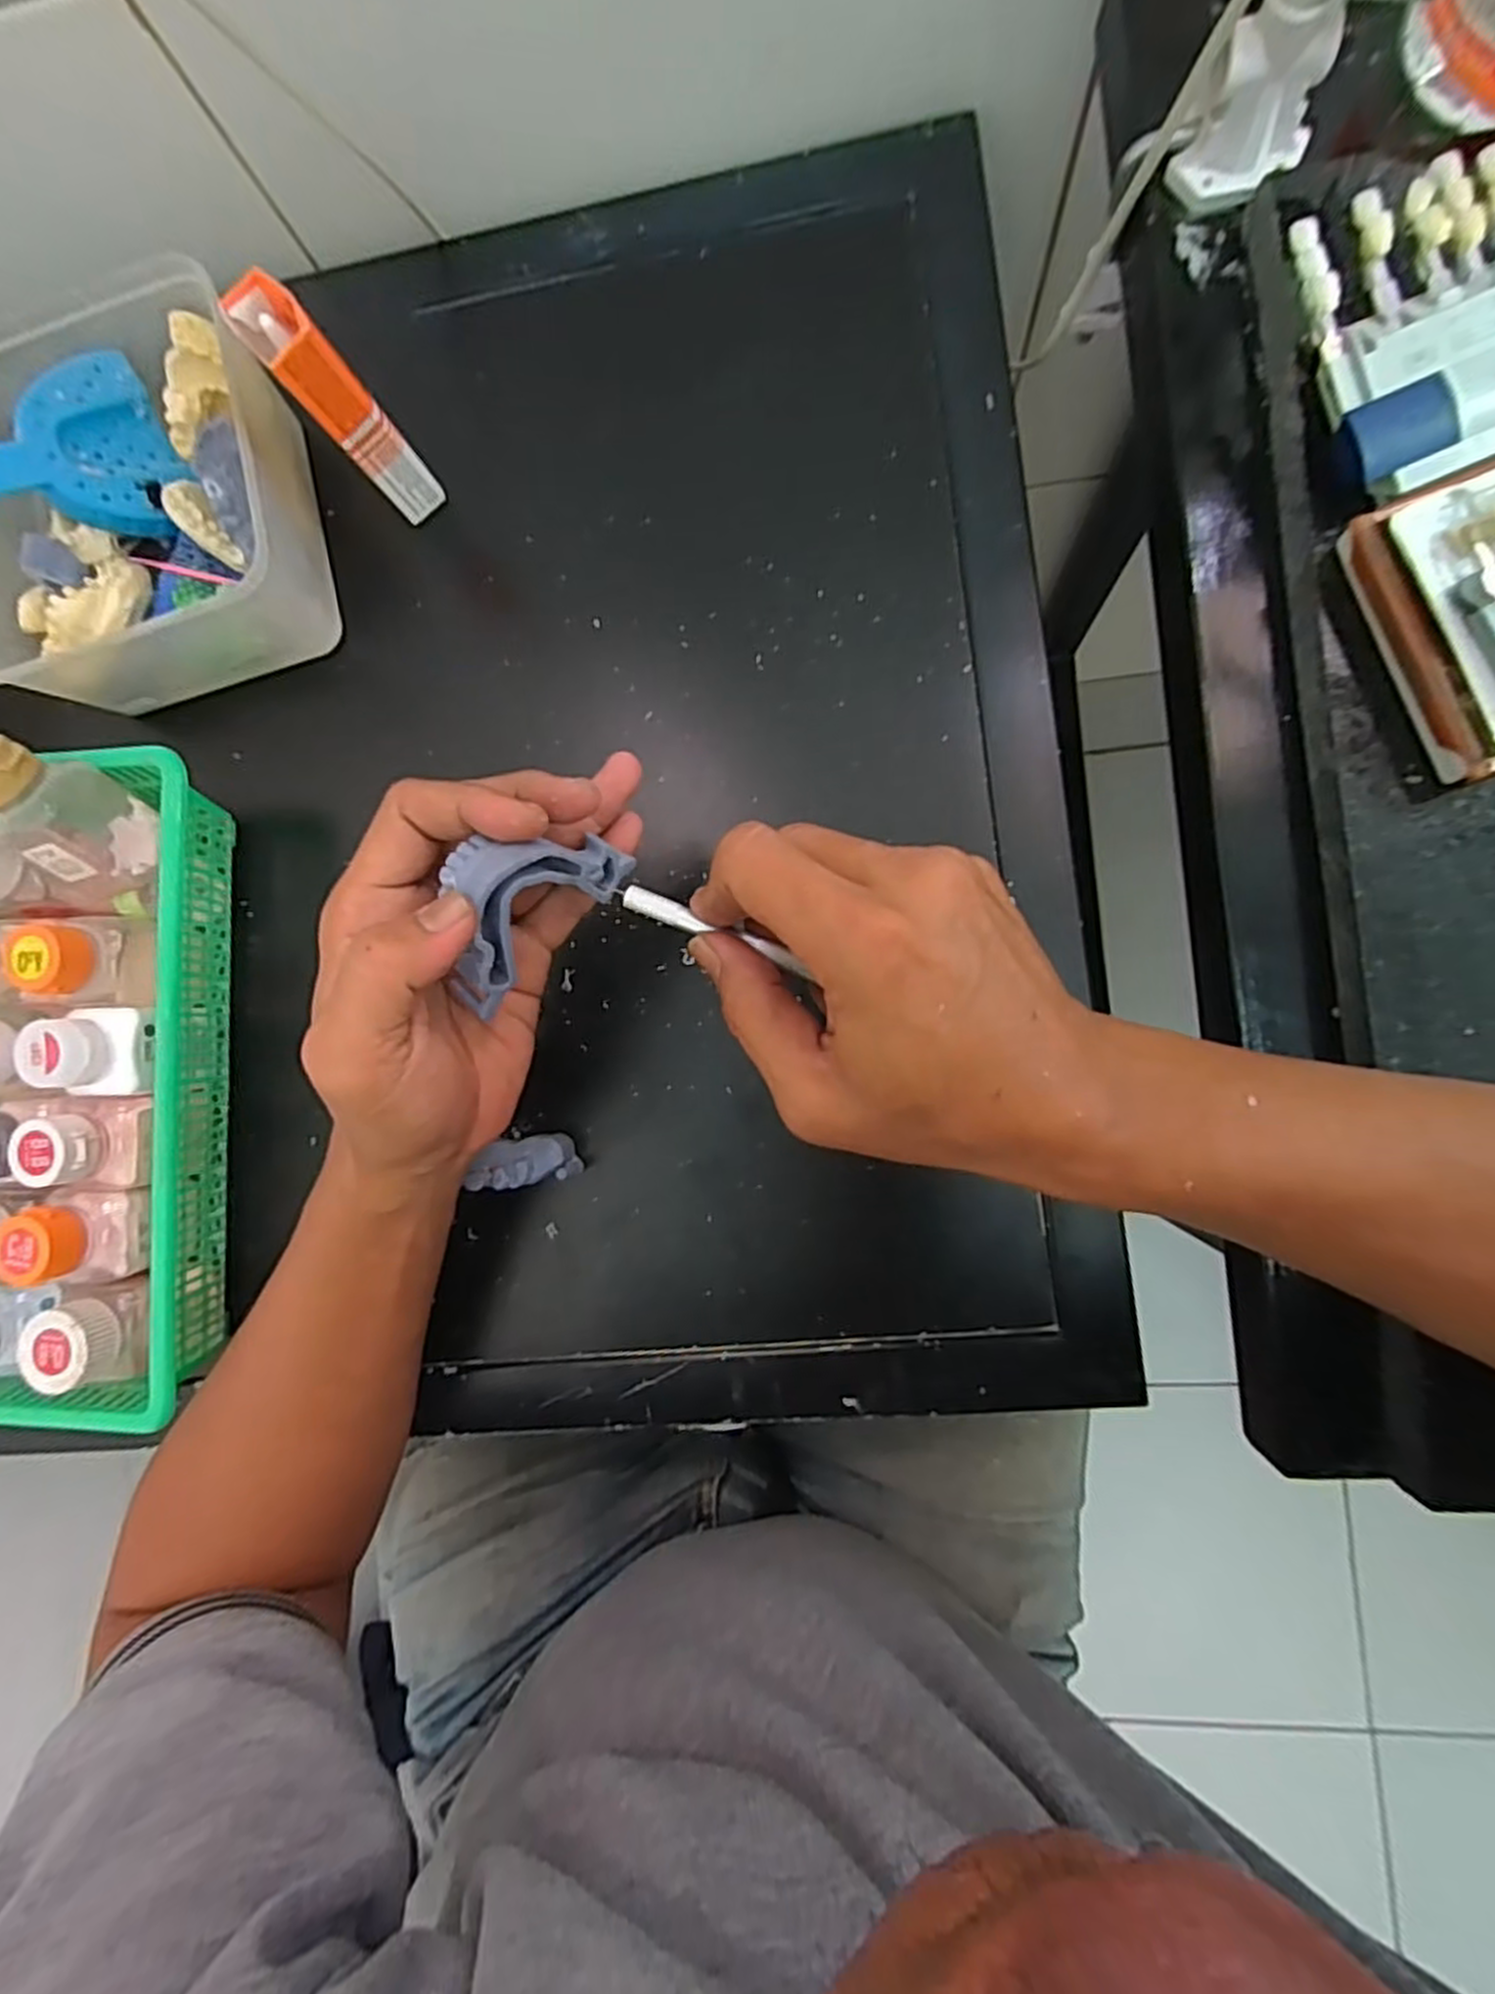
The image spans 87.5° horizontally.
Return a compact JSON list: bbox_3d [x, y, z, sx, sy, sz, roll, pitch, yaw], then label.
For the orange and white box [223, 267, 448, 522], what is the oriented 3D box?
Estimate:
[{"bbox_3d":[-0.181,-0.264,0.355,0.026,0.100,0.041,-41,83,4],"label":"orange and white box"}]

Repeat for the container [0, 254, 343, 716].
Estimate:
[{"bbox_3d":[-0.293,-0.233,0.377,0.159,0.085,0.153,-16,86,7],"label":"container"}]

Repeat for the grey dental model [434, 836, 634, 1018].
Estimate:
[{"bbox_3d":[-0.080,-0.038,0.276,0.023,0.041,0.073,35,71,29],"label":"grey dental model"}]

